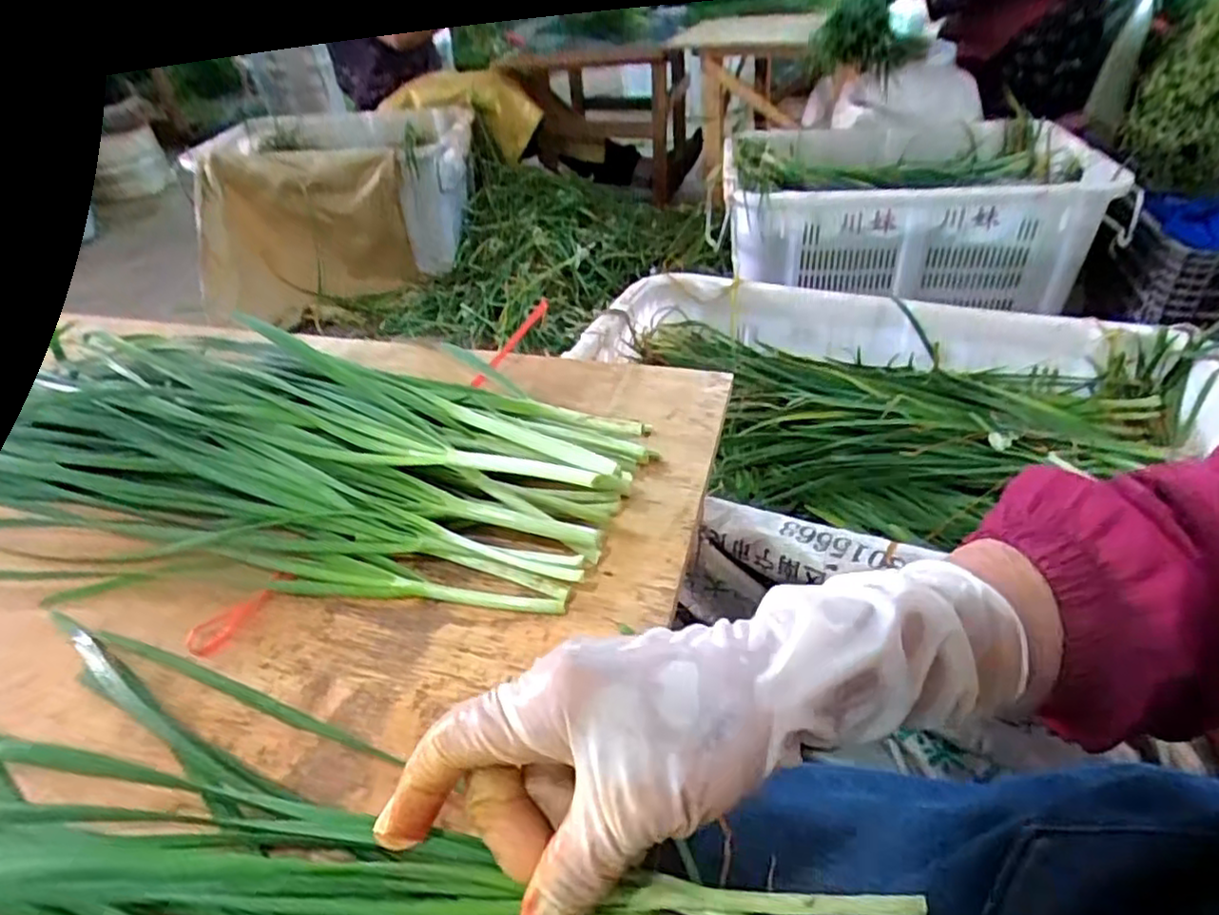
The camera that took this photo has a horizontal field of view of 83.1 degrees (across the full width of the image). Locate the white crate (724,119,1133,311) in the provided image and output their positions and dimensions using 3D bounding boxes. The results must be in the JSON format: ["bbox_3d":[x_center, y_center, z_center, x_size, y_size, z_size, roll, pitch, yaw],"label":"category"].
[{"bbox_3d":[0.496,-0.458,1.275,0.591,0.231,0.453,-3,38,-1],"label":"white crate"}]

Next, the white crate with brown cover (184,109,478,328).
[{"bbox_3d":[-0.612,-0.610,1.660,0.575,0.320,0.488,-4,38,-2],"label":"white crate with brown cover"}]

